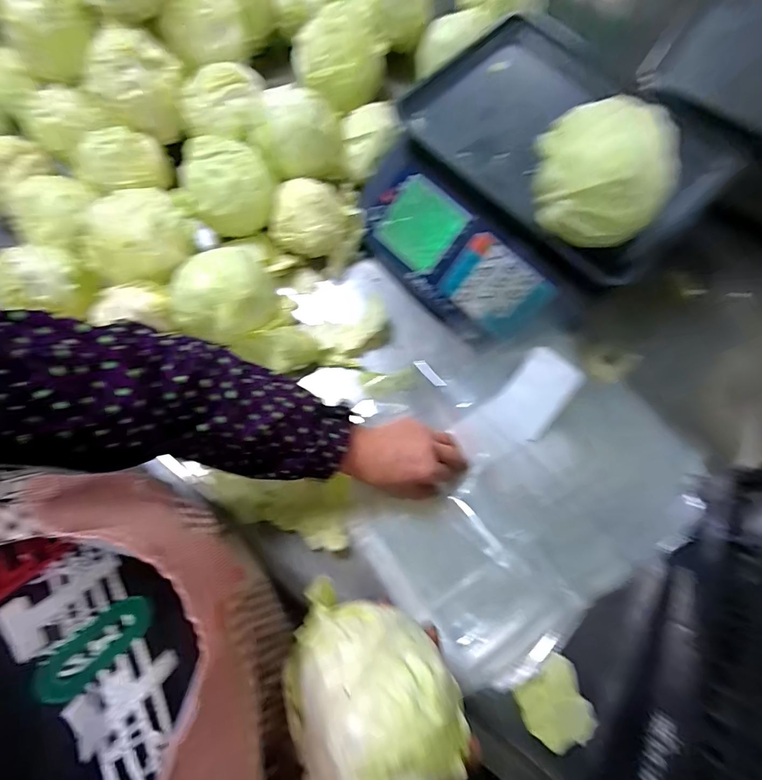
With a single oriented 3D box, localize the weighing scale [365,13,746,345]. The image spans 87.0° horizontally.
[{"bbox_3d":[0.182,-0.251,0.508,0.350,0.118,0.333,-42,77,-10],"label":"weighing scale"}]

